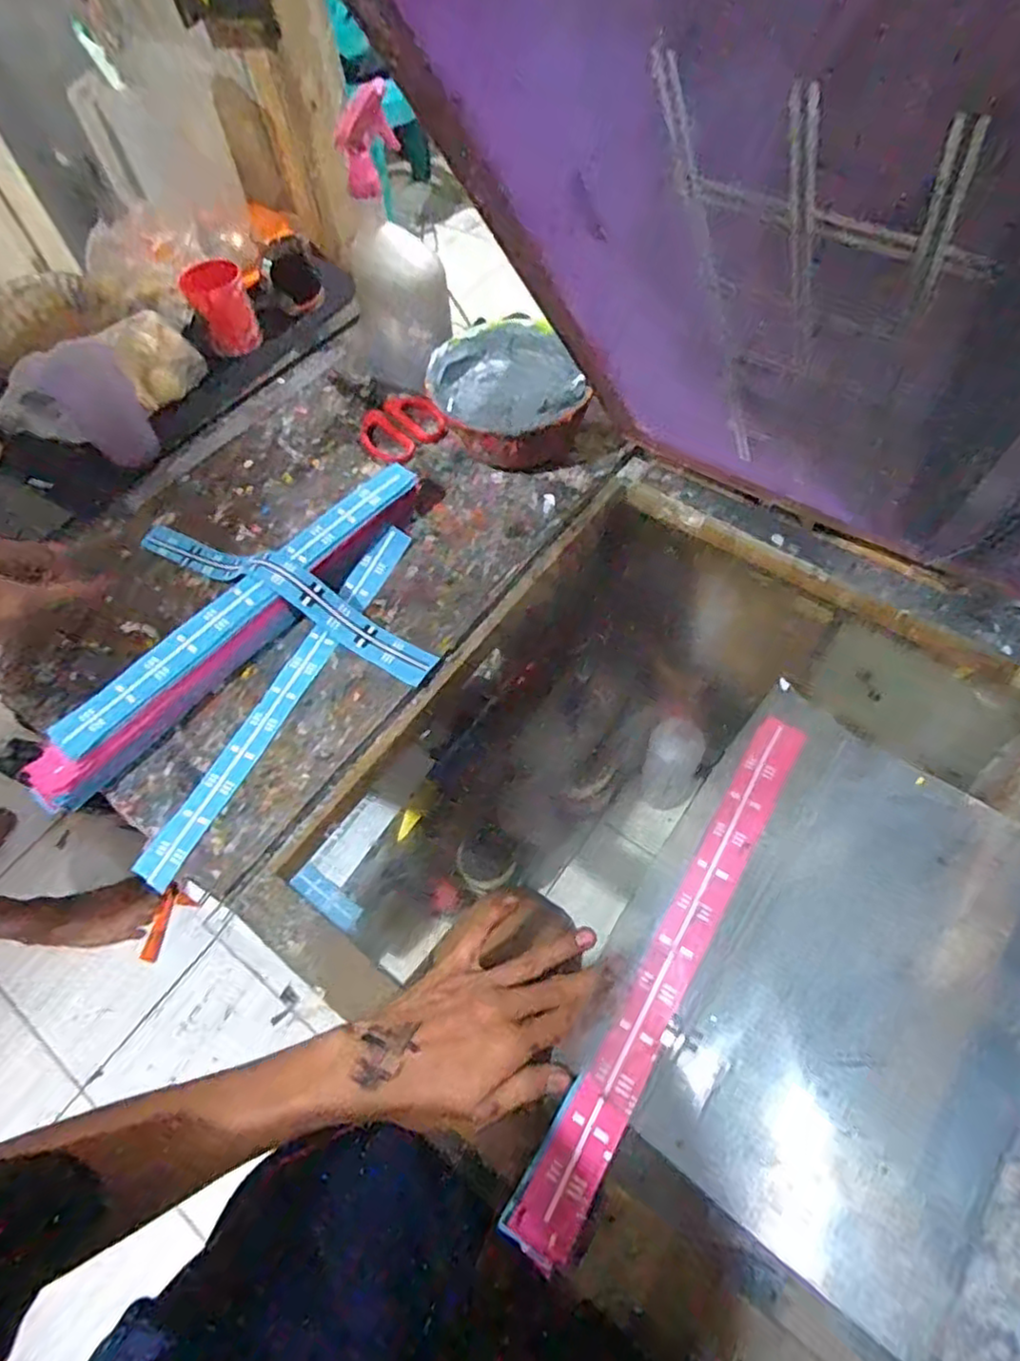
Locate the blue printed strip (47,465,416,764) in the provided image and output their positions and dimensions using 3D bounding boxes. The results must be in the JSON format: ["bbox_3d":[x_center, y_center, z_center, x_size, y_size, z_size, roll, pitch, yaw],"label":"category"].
[{"bbox_3d":[-0.234,-0.078,0.609,0.036,0.009,0.390,44,69,-1],"label":"blue printed strip"}]

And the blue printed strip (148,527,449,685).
[{"bbox_3d":[-0.225,-0.095,0.638,0.349,0.054,0.041,26,66,17],"label":"blue printed strip"}]

